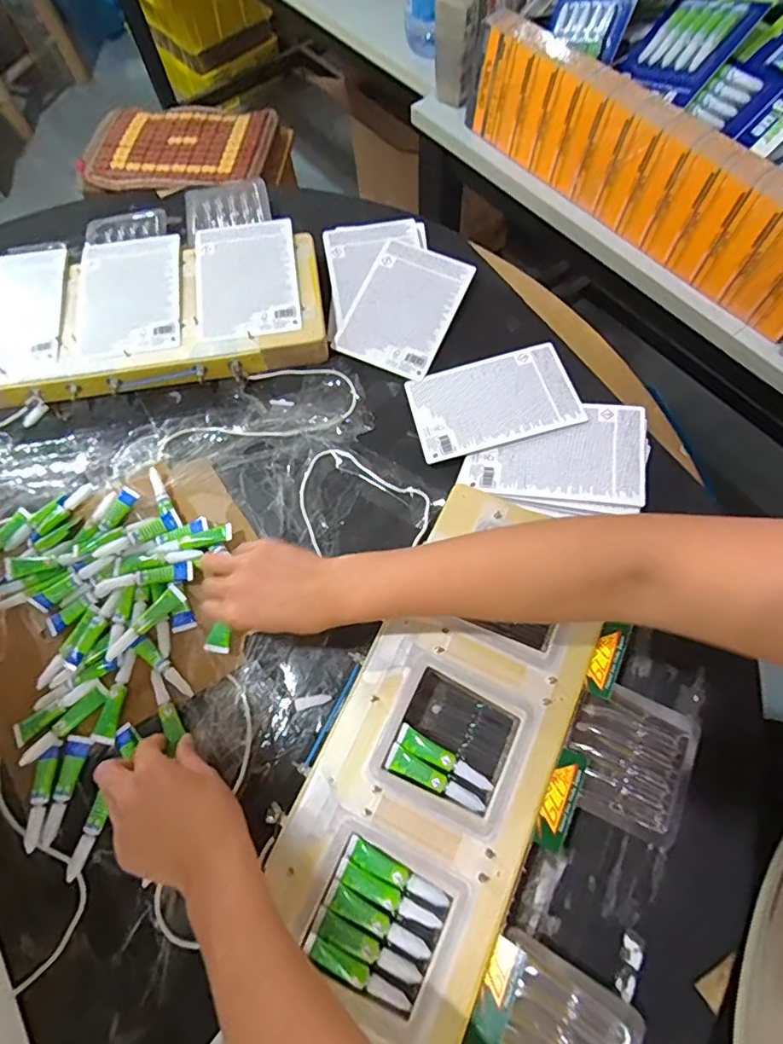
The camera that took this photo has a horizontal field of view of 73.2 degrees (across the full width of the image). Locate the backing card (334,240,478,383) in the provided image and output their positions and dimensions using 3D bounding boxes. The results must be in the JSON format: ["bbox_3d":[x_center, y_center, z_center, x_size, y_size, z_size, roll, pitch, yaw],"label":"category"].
[{"bbox_3d":[0.017,-0.256,0.624,0.115,0.008,0.171,24,77,5],"label":"backing card"}]

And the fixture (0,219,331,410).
[{"bbox_3d":[-0.298,-0.245,0.619,0.434,0.047,0.204,-8,68,-1],"label":"fixture"}]

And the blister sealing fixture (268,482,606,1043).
[{"bbox_3d":[0.050,0.172,0.441,0.170,0.039,0.402,24,71,11],"label":"blister sealing fixture"}]

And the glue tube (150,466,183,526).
[{"bbox_3d":[-0.230,-0.022,0.535,0.013,0.018,0.078,-27,70,-9],"label":"glue tube"}]

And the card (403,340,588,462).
[{"bbox_3d":[0.108,-0.135,0.571,0.169,0.006,0.121,-15,61,4],"label":"card"}]

